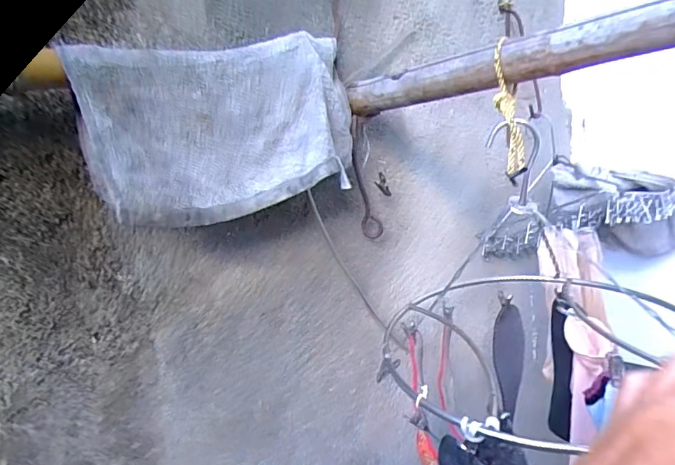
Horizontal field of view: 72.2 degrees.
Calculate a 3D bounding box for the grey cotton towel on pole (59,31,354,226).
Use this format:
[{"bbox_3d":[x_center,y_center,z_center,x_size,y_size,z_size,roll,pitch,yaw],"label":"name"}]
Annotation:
[{"bbox_3d":[-0.108,-0.120,0.516,0.311,0.184,0.054,-14,11,-33],"label":"grey cotton towel on pole"}]

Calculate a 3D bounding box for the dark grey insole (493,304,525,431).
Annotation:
[{"bbox_3d":[0.266,0.199,0.713,0.070,0.176,0.008,-15,11,-36],"label":"dark grey insole"}]

